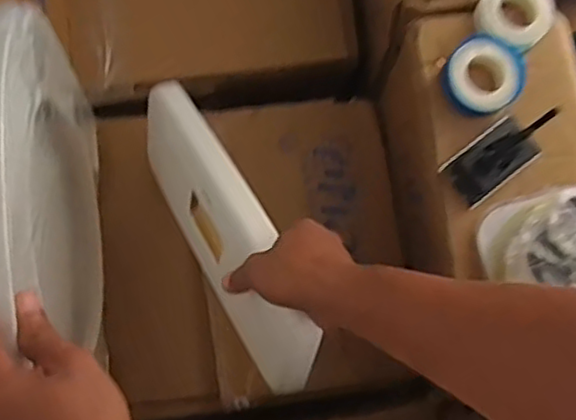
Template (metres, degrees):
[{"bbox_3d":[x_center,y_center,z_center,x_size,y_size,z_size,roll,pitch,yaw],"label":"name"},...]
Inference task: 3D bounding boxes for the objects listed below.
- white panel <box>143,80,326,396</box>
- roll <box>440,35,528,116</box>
[{"bbox_3d":[-0.070,0.017,0.650,0.028,0.122,0.330,-10,51,-35],"label":"white panel"},{"bbox_3d":[0.180,-0.122,0.623,0.072,0.031,0.073,0,79,0],"label":"roll"}]

